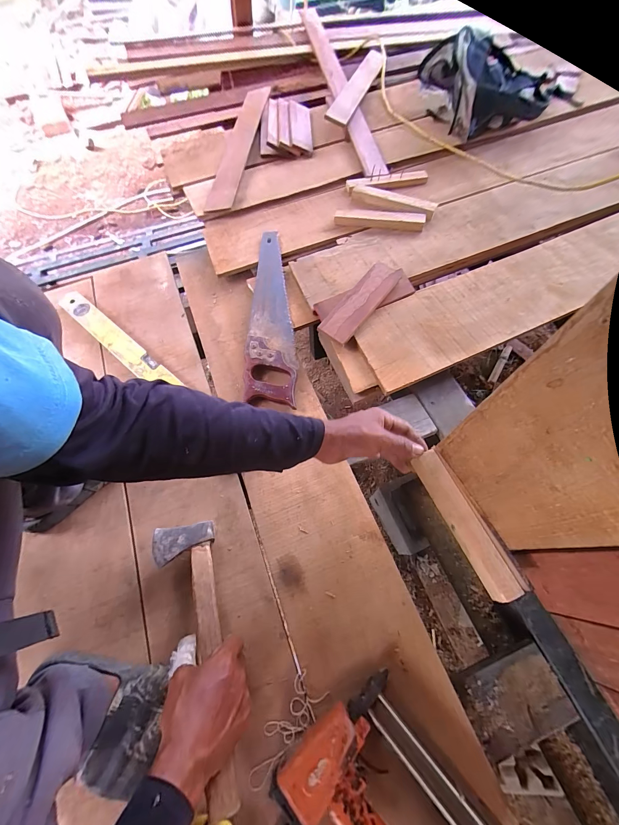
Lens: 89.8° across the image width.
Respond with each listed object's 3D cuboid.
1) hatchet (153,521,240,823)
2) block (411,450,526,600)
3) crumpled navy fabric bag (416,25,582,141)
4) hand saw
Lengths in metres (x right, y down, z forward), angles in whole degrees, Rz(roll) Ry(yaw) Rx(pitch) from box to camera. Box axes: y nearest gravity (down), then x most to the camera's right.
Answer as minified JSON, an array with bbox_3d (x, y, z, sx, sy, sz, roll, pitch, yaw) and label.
[{"bbox_3d":[-0.147,0.300,0.407,0.079,0.030,0.317,-20,57,-6],"label":"hatchet"},{"bbox_3d":[0.183,0.131,0.375,0.027,0.032,0.173,-23,66,-7],"label":"block"},{"bbox_3d":[0.539,-1.052,0.971,0.309,0.171,0.367,-15,65,-3],"label":"crumpled navy fabric bag"},{"bbox_3d":[-0.081,-0.231,0.699,0.109,0.033,0.475,-2,65,3],"label":"hand saw"}]

